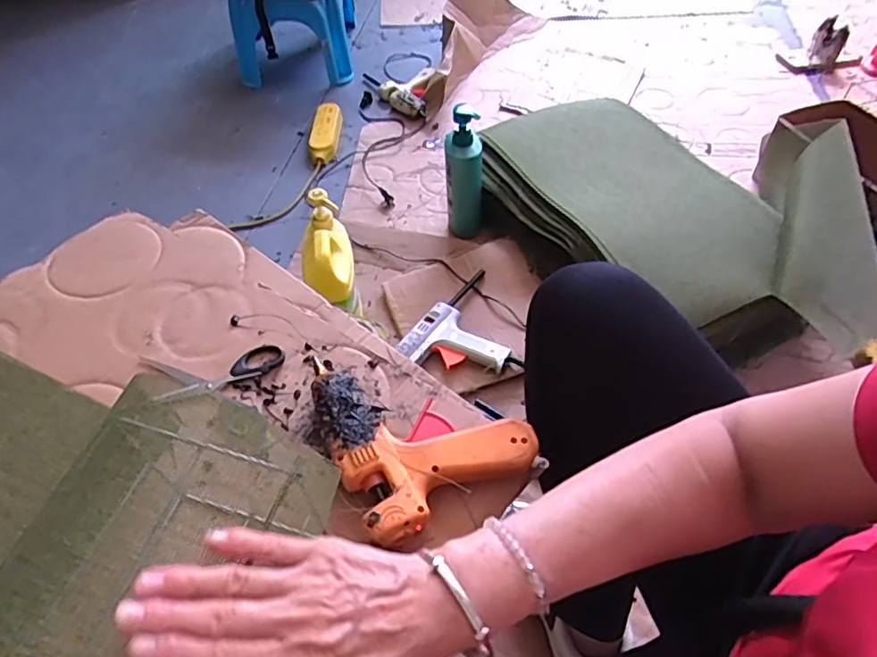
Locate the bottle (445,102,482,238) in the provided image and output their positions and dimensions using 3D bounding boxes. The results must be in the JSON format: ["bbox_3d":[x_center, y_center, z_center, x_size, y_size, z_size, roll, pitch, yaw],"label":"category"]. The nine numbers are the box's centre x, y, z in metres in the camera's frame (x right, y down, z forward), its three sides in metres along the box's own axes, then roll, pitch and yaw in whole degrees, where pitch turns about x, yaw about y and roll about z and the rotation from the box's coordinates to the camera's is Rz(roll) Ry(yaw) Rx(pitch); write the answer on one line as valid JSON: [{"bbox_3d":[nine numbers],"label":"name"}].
[{"bbox_3d":[0.047,-0.274,1.083,0.069,0.253,0.070,3,53,2],"label":"bottle"}]

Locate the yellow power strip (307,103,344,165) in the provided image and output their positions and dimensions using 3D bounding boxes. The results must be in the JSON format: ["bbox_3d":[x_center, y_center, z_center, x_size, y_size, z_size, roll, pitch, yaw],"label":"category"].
[{"bbox_3d":[-0.259,-0.453,1.357,0.070,0.038,0.203,0,53,1],"label":"yellow power strip"}]

